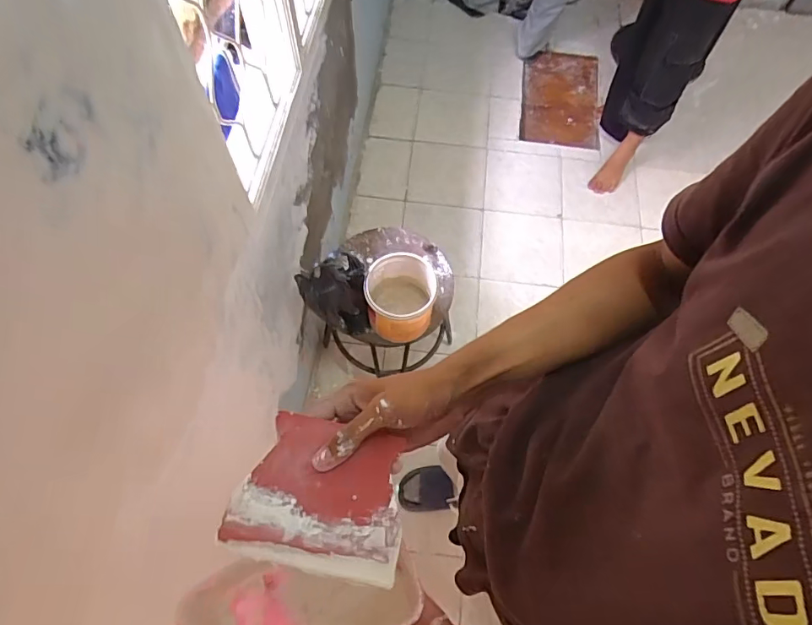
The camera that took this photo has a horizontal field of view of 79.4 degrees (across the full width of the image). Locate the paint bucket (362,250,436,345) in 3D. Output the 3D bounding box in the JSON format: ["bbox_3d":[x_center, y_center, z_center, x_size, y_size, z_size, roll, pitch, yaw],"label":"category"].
[{"bbox_3d":[-0.014,-0.031,1.127,0.149,0.157,0.150,1,65,-2],"label":"paint bucket"}]

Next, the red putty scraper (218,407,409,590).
[{"bbox_3d":[-0.060,0.132,0.366,0.120,0.004,0.103,14,51,3],"label":"red putty scraper"}]

